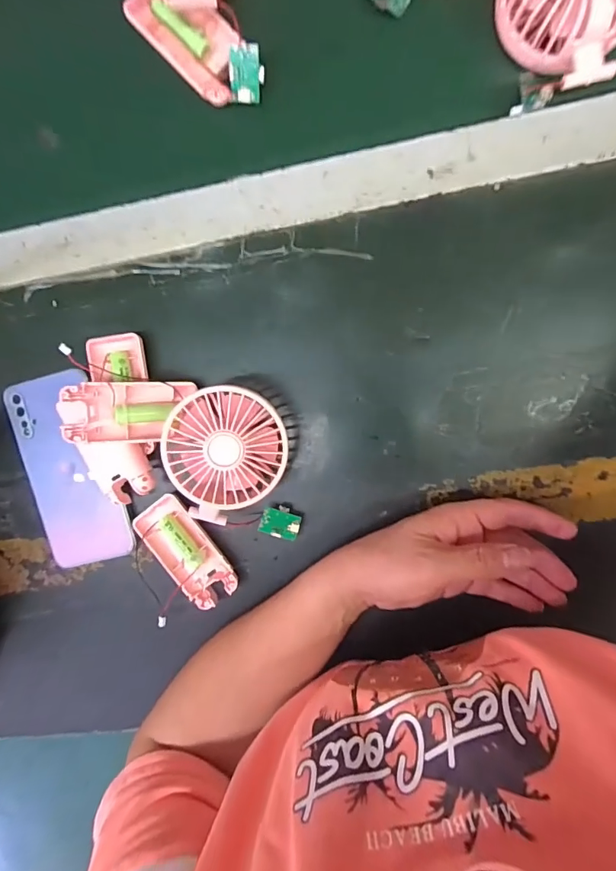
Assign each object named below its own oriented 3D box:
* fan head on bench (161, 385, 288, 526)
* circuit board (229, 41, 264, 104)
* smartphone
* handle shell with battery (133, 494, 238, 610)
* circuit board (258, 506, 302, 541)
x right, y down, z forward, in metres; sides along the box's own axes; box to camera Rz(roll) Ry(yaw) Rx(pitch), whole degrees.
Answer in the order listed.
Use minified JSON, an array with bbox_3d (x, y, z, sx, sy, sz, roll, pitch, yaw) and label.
[{"bbox_3d":[-0.059,0.011,0.331,0.087,0.052,0.084,1,98,5],"label":"fan head on bench"},{"bbox_3d":[-0.043,-0.252,0.310,0.023,0.004,0.033,3,123,-3],"label":"circuit board"},{"bbox_3d":[-0.197,0.031,0.371,0.077,0.015,0.160,-11,98,7],"label":"smartphone"},{"bbox_3d":[-0.100,0.096,0.368,0.046,0.019,0.096,-36,93,8],"label":"handle shell with battery"},{"bbox_3d":[-0.022,0.069,0.351,0.030,0.008,0.023,13,98,3],"label":"circuit board"}]

